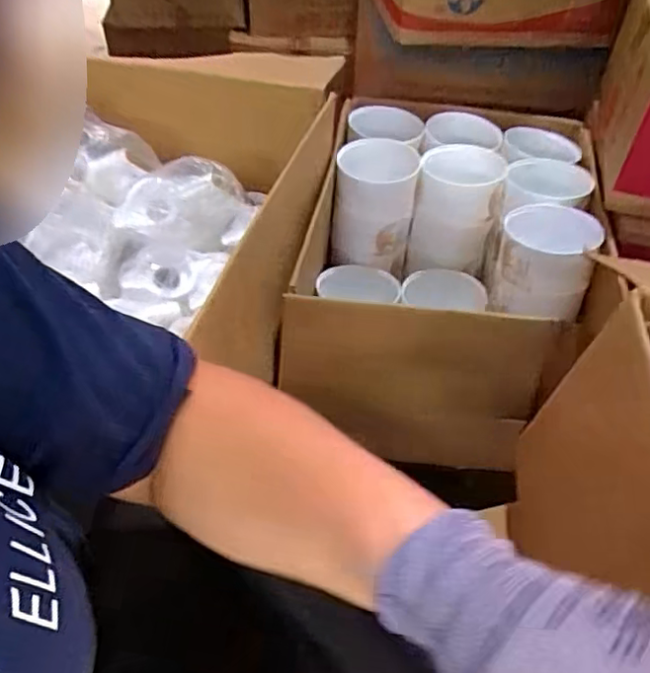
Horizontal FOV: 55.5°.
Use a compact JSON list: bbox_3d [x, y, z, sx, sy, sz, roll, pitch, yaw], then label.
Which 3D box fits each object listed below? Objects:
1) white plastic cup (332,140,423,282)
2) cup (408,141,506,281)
[{"bbox_3d":[0.086,-0.229,1.083,0.134,0.176,0.138,9,47,5],"label":"white plastic cup"},{"bbox_3d":[0.224,-0.217,1.083,0.136,0.184,0.130,9,47,5],"label":"cup"}]

